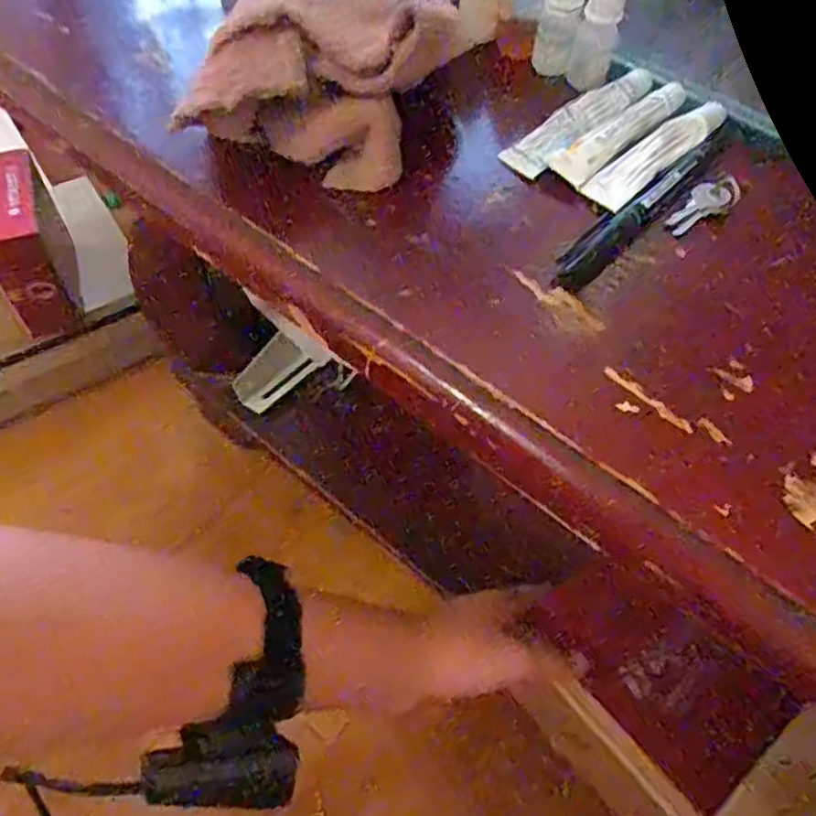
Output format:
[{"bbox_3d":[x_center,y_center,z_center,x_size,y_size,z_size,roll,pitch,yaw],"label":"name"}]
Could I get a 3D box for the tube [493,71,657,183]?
[{"bbox_3d":[0.091,-0.150,0.354,0.098,0.012,0.025,-36,66,-21],"label":"tube"}]

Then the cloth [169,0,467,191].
[{"bbox_3d":[-0.039,-0.149,0.317,0.125,0.065,0.058,2,58,-1],"label":"cloth"}]

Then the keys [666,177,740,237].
[{"bbox_3d":[0.141,-0.098,0.328,0.045,0.006,0.016,-28,63,-18],"label":"keys"}]

